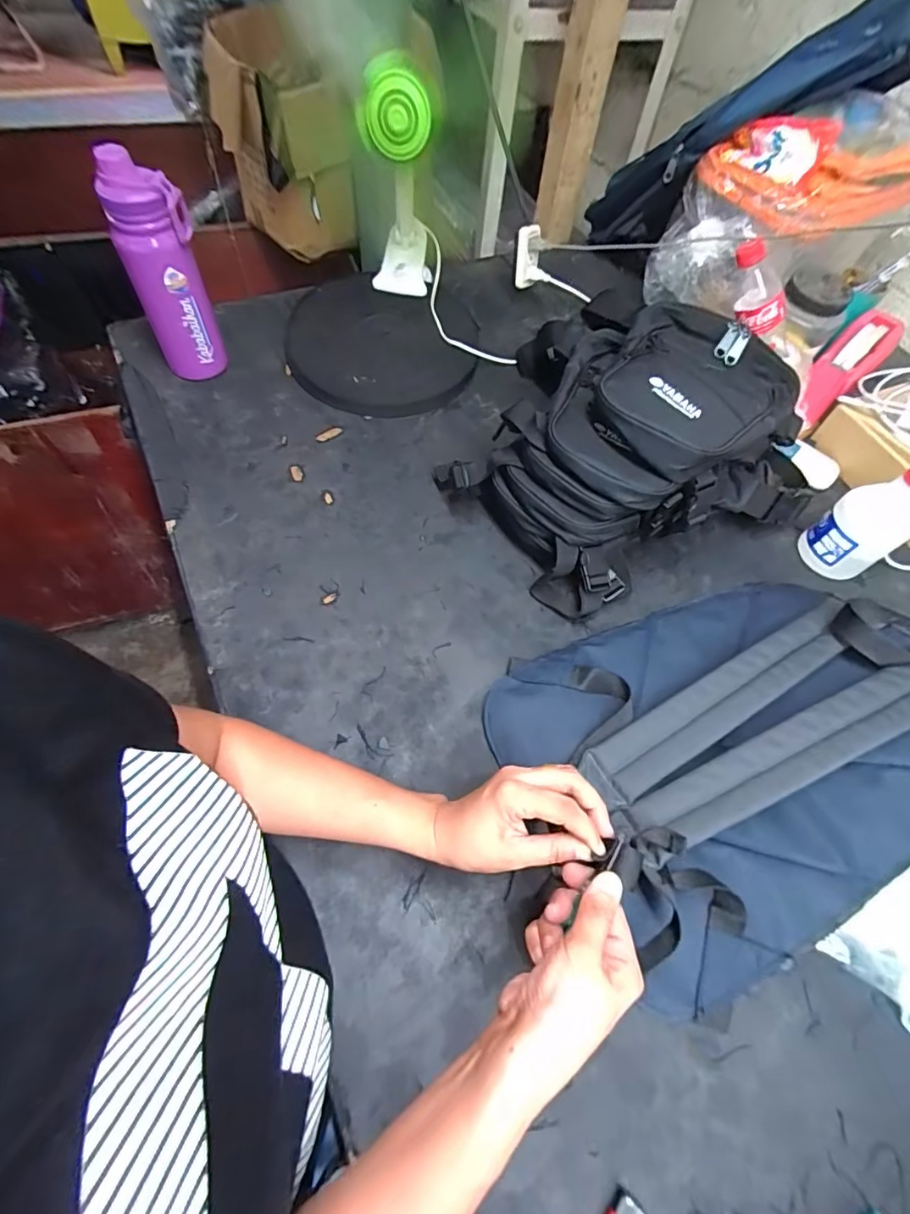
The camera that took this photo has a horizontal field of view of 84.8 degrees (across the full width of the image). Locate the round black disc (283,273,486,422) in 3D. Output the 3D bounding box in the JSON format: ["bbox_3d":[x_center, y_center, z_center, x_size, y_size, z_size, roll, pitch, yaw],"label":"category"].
[{"bbox_3d":[-0.099,-0.389,0.734,0.261,0.049,0.269,7,60,-2],"label":"round black disc"}]

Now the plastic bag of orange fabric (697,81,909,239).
[{"bbox_3d":[0.498,-0.609,0.675,0.268,0.082,0.201,-24,65,-18],"label":"plastic bag of orange fabric"}]

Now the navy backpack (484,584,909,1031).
[{"bbox_3d":[0.287,0.115,0.472,0.427,0.080,0.309,-23,65,-16],"label":"navy backpack"}]

